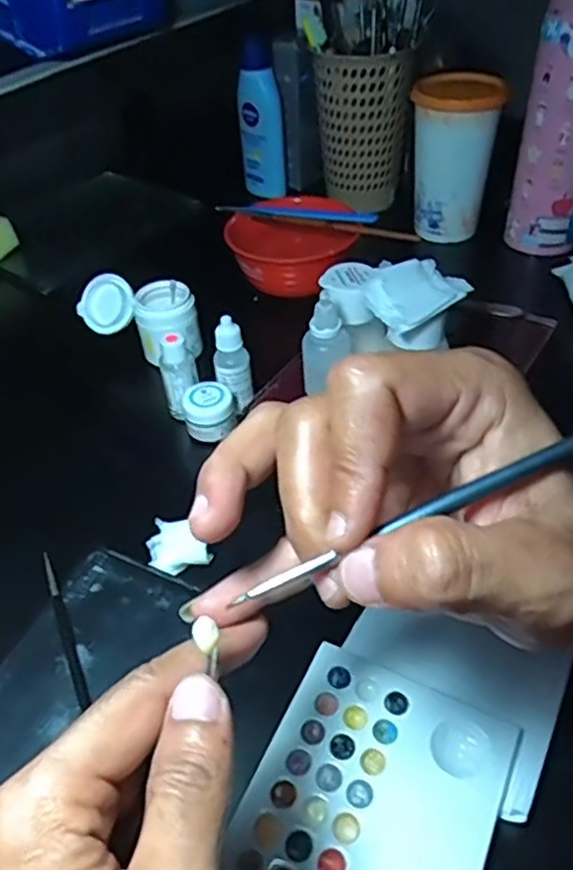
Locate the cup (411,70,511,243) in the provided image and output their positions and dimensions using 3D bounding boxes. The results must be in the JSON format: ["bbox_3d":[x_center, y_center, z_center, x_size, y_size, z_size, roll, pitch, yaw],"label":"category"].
[{"bbox_3d":[0.148,-0.245,0.599,0.068,0.121,0.066,-2,46,3],"label":"cup"}]

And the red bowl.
[{"bbox_3d":[0.005,-0.157,0.562,0.106,0.049,0.090,3,44,10],"label":"red bowl"}]

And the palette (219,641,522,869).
[{"bbox_3d":[0.025,0.159,0.258,0.092,0.009,0.148,18,47,21],"label":"palette"}]

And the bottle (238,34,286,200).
[{"bbox_3d":[-0.026,-0.311,0.676,0.040,0.144,0.029,-8,44,-6],"label":"bottle"}]

